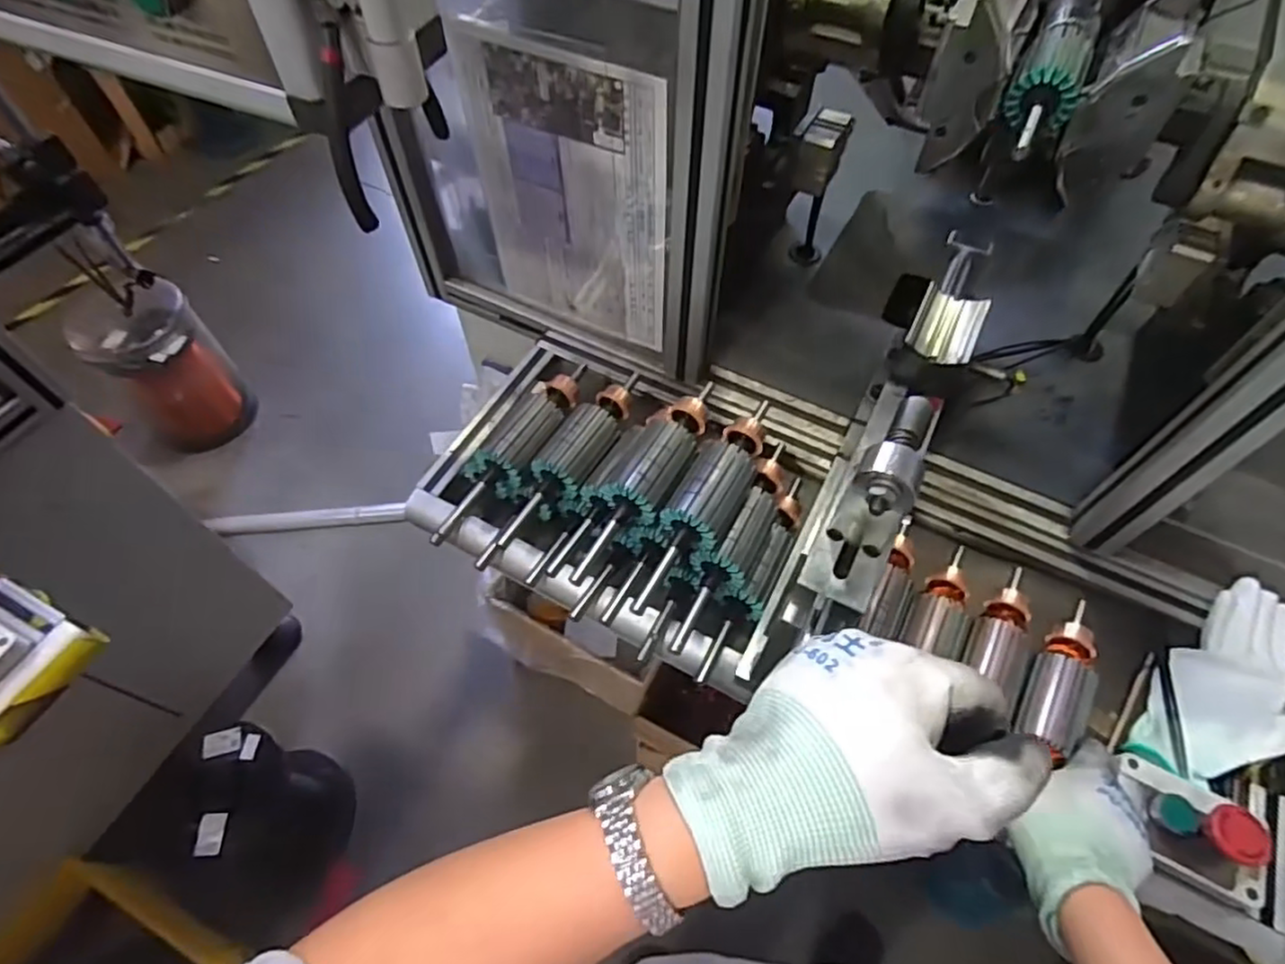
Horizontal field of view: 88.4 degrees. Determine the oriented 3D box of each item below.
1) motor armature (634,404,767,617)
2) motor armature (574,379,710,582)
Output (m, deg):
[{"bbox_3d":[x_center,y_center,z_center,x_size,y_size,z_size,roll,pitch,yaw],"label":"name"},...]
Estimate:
[{"bbox_3d":[0.061,0.011,0.568,0.053,0.066,0.209,26,61,15],"label":"motor armature"},{"bbox_3d":[0.003,-0.006,0.569,0.060,0.042,0.214,31,62,18],"label":"motor armature"}]

